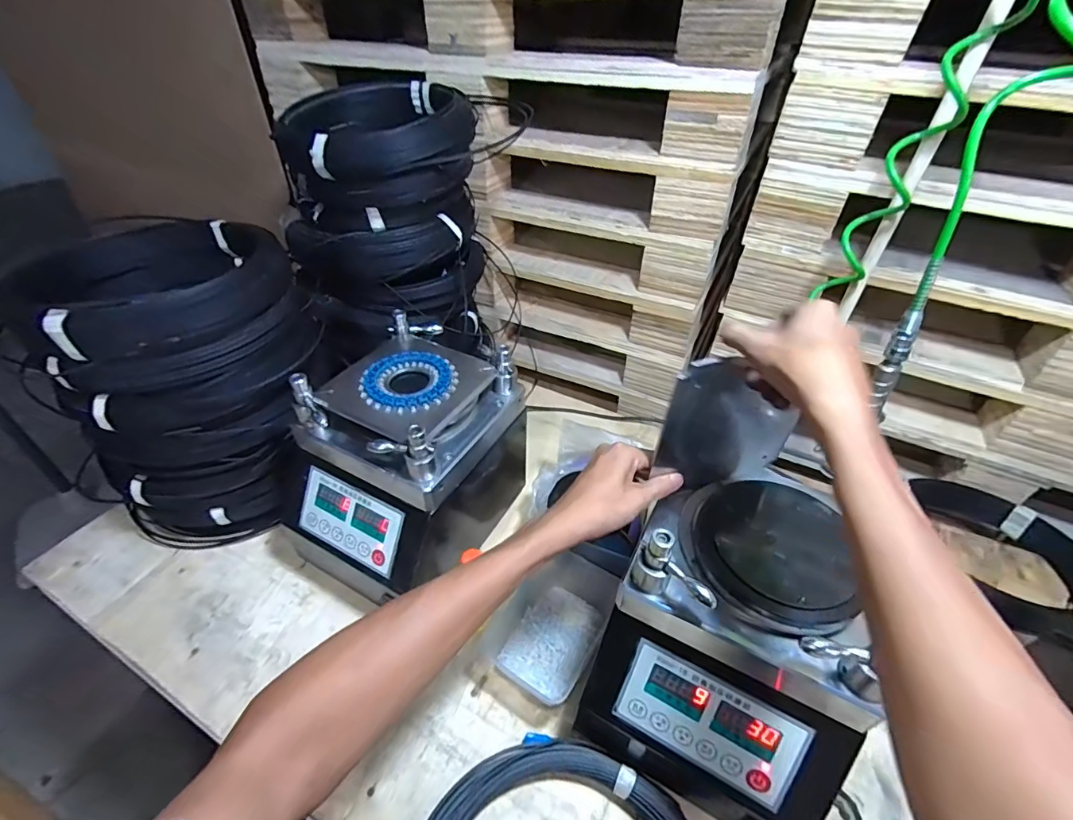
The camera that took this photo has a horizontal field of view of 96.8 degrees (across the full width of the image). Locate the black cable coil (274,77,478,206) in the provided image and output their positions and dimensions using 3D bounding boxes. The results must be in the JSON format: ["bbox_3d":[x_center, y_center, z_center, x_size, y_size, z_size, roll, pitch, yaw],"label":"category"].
[{"bbox_3d":[-0.260,-0.440,0.785,0.292,0.117,0.262,-17,44,-18],"label":"black cable coil"}]

